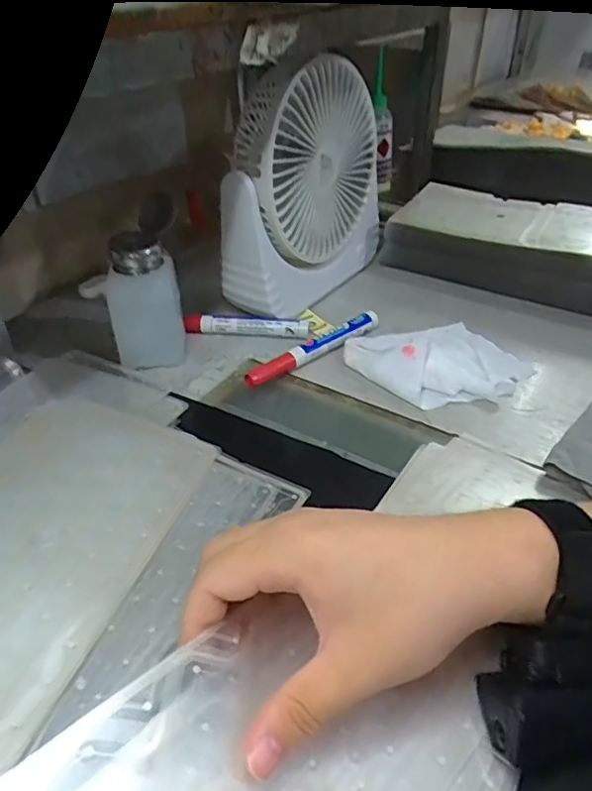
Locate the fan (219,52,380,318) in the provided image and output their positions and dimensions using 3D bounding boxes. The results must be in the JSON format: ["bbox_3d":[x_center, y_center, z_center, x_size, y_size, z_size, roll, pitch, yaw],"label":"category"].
[{"bbox_3d":[0.010,-0.186,0.513,0.068,0.193,0.192,23,42,28],"label":"fan"}]

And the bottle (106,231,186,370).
[{"bbox_3d":[-0.121,-0.077,0.449,0.056,0.097,0.048,-8,37,-10],"label":"bottle"}]

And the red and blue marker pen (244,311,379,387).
[{"bbox_3d":[0.017,-0.040,0.470,0.138,0.017,0.014,-28,45,-32],"label":"red and blue marker pen"}]

